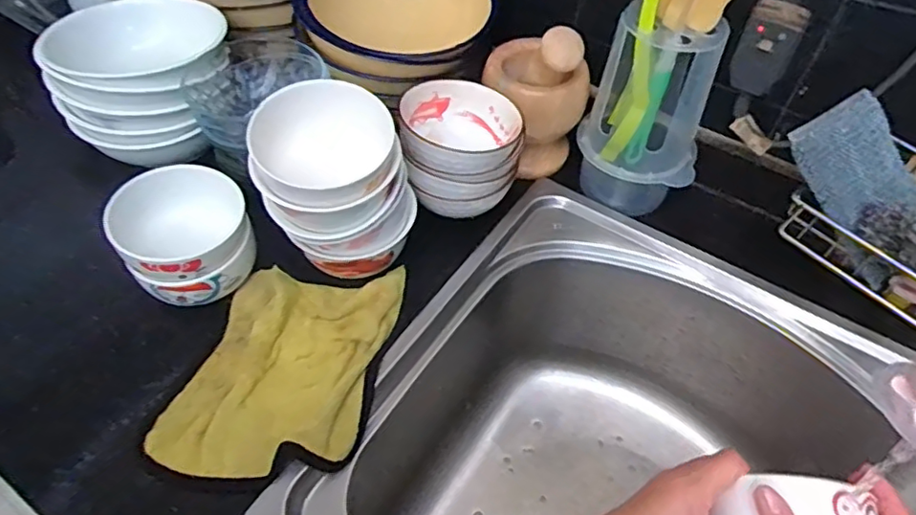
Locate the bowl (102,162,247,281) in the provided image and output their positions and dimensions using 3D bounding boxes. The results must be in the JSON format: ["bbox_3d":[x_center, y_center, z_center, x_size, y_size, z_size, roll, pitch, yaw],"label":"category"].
[{"bbox_3d":[-0.227,-0.025,0.506,0.104,0.057,0.106,1,51,-1],"label":"bowl"}]

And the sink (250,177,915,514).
[{"bbox_3d":[0.211,0.243,0.515,0.573,0.227,0.425,29,56,20],"label":"sink"}]

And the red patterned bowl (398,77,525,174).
[{"bbox_3d":[0.003,-0.114,0.545,0.106,0.048,0.099,1,51,-1],"label":"red patterned bowl"}]

